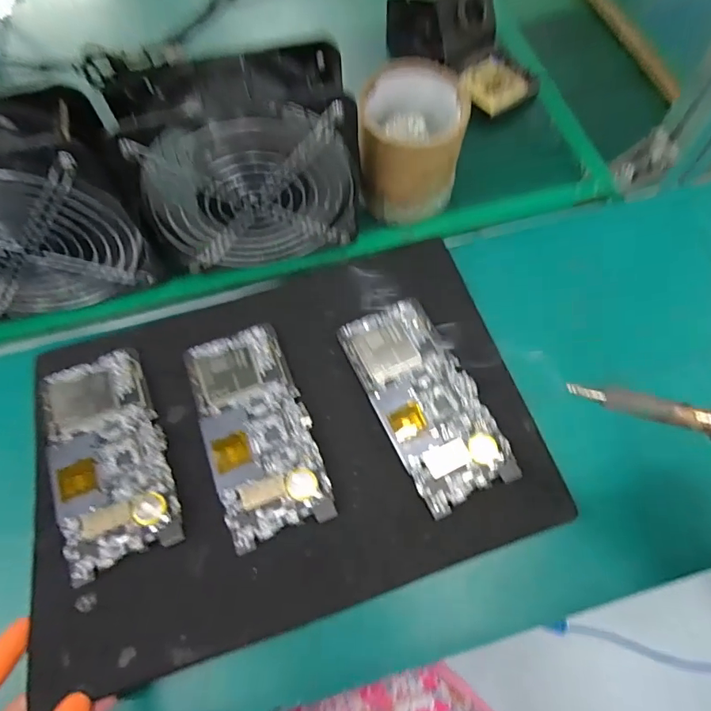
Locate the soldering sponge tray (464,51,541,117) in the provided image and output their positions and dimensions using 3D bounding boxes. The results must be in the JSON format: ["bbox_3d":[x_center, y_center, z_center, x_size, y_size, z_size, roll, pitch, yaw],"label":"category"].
[{"bbox_3d":[0.138,-0.268,0.483,0.068,0.016,0.061,-32,69,-14],"label":"soldering sponge tray"}]

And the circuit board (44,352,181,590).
[{"bbox_3d":[-0.172,0.065,0.332,0.073,0.008,0.150,-20,67,-9],"label":"circuit board"}]

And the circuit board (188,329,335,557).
[{"bbox_3d":[-0.071,0.050,0.348,0.072,0.008,0.152,-20,66,-9],"label":"circuit board"}]

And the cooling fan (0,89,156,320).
[{"bbox_3d":[-0.225,-0.092,0.340,0.155,0.154,0.071,-21,67,-10],"label":"cooling fan"}]

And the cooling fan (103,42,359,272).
[{"bbox_3d":[-0.078,-0.128,0.350,0.151,0.150,0.061,-13,66,-6],"label":"cooling fan"}]

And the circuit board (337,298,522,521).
[{"bbox_3d":[0.051,0.031,0.361,0.073,0.008,0.154,-22,67,-10],"label":"circuit board"}]

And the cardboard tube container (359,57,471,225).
[{"bbox_3d":[0.050,-0.169,0.401,0.071,0.093,0.090,12,65,5],"label":"cardboard tube container"}]

